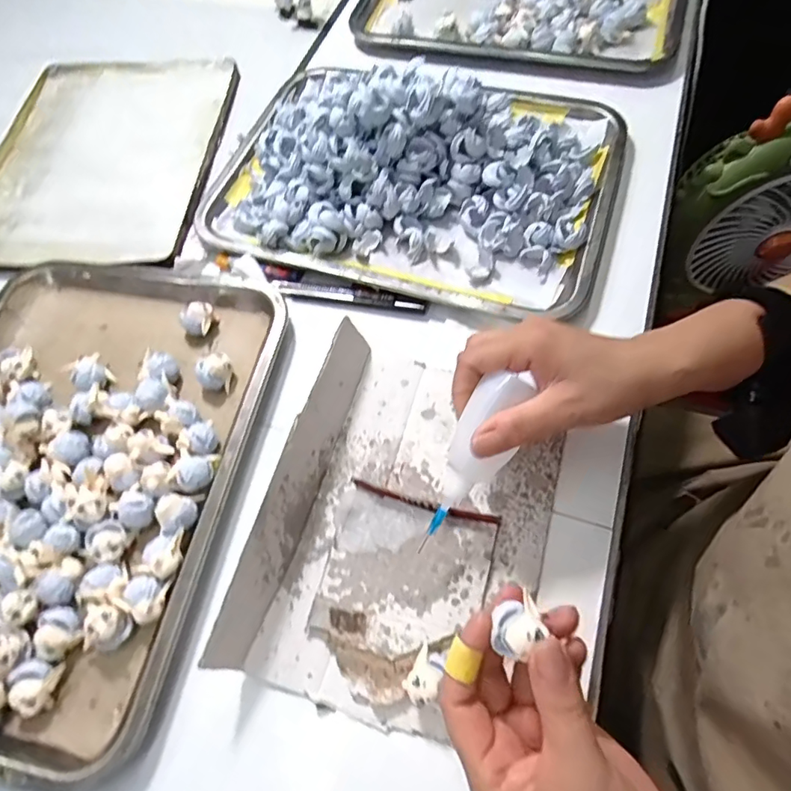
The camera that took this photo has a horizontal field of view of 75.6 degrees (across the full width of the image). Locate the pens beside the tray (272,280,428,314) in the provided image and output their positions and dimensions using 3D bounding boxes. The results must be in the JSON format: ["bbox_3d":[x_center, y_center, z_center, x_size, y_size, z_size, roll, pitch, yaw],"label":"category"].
[{"bbox_3d":[-0.039,-0.084,0.422,0.128,0.010,0.014,10,65,8],"label":"pens beside the tray"}]

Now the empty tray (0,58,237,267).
[{"bbox_3d":[-0.302,-0.255,0.528,0.238,0.011,0.301,4,65,5],"label":"empty tray"}]

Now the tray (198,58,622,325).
[{"bbox_3d":[0.013,-0.208,0.441,0.349,0.070,0.236,16,66,11],"label":"tray"}]

